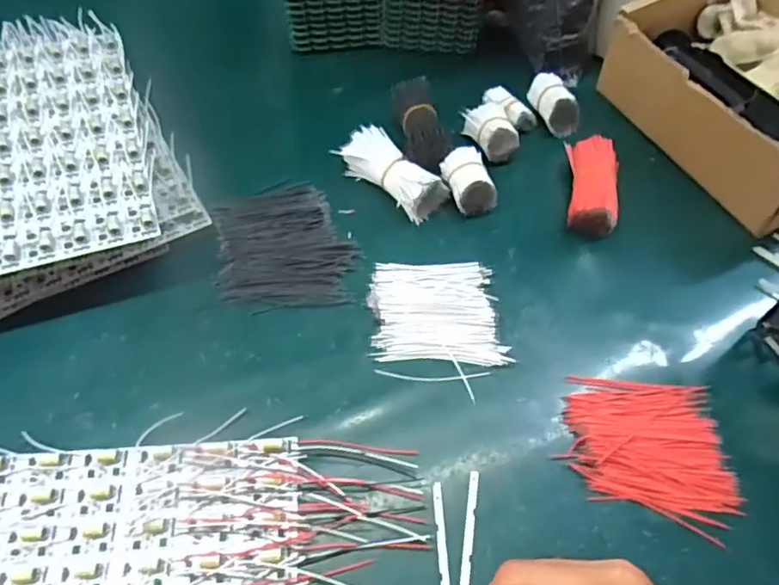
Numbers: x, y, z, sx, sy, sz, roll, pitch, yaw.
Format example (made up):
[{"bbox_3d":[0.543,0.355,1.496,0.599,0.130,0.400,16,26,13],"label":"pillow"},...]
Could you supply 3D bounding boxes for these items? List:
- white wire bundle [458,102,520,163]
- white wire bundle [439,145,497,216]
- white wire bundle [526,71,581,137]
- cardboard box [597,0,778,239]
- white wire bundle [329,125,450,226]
[{"bbox_3d":[0.092,-0.145,0.546,0.042,0.035,0.055,-13,59,-9],"label":"white wire bundle"},{"bbox_3d":[0.066,-0.095,0.510,0.033,0.030,0.050,-18,59,-12],"label":"white wire bundle"},{"bbox_3d":[0.153,-0.178,0.560,0.028,0.028,0.062,-17,59,-11],"label":"white wire bundle"},{"bbox_3d":[0.322,-0.179,0.530,0.171,0.086,0.216,-26,63,-17],"label":"cardboard box"},{"bbox_3d":[0.003,-0.103,0.512,0.094,0.030,0.041,39,65,21],"label":"white wire bundle"}]

